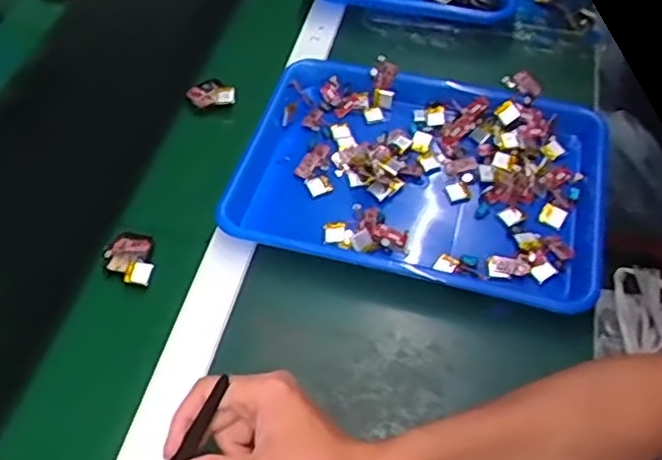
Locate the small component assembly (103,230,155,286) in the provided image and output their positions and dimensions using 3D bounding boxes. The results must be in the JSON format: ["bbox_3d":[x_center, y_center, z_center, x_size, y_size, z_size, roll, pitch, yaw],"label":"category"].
[{"bbox_3d":[-0.179,0.026,0.612,0.041,0.012,0.061,-12,50,-5],"label":"small component assembly"}]

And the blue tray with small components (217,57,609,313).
[{"bbox_3d":[0.087,-0.055,0.652,0.336,0.036,0.243,11,51,14],"label":"blue tray with small components"}]

